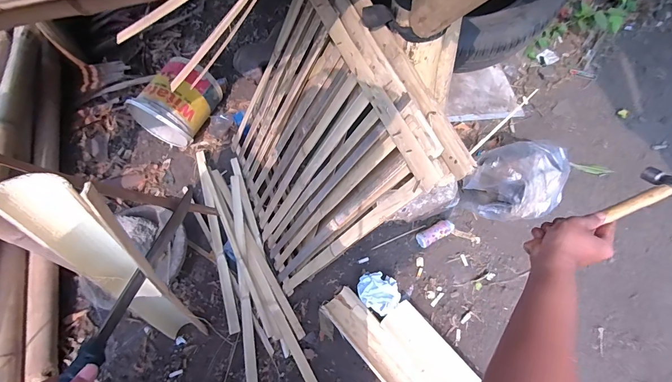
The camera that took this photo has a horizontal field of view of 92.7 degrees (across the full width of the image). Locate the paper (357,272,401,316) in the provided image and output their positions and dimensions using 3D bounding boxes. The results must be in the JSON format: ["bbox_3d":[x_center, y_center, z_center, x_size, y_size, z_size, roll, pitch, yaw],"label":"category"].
[{"bbox_3d":[0.093,0.218,0.698,0.093,0.072,0.077,32,66,21],"label":"paper"}]

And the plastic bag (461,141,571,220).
[{"bbox_3d":[0.419,-0.012,0.746,0.211,0.147,0.131,-6,59,0],"label":"plastic bag"}]

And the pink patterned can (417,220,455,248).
[{"bbox_3d":[0.238,0.101,0.769,0.087,0.035,0.037,-26,61,-12],"label":"pink patterned can"}]

